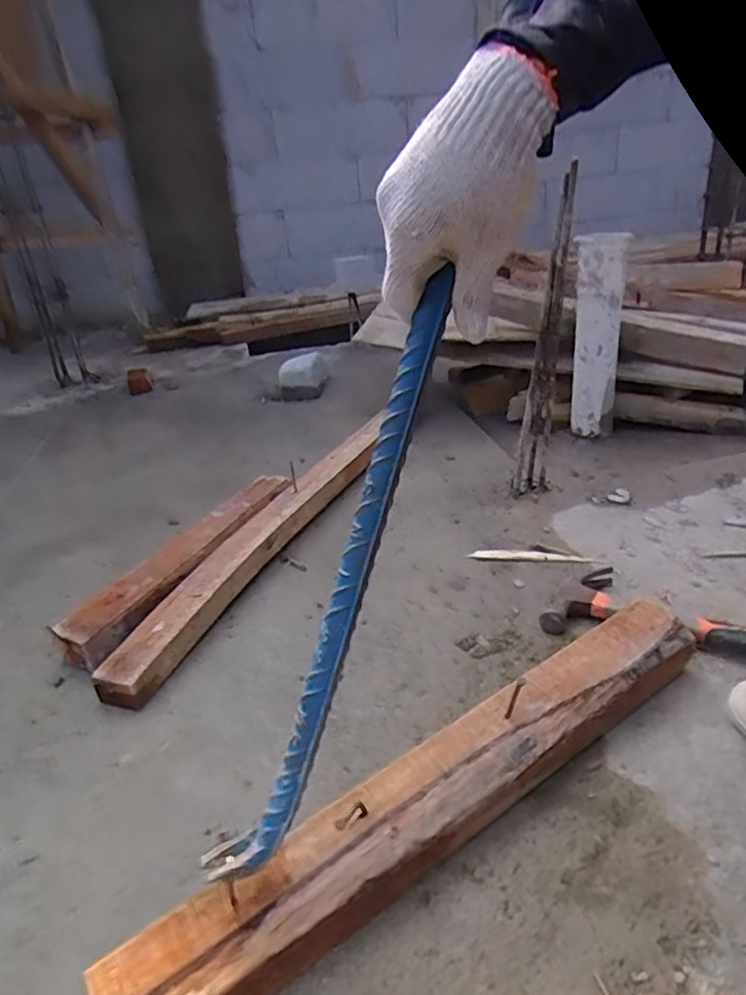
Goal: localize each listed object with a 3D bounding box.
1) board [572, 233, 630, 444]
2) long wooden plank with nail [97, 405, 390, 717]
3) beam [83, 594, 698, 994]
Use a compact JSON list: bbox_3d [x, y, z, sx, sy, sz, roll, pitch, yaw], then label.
[{"bbox_3d":[0.408,-0.285,1.121,0.084,0.366,0.027,-4,31,11],"label":"board"},{"bbox_3d":[-0.130,0.029,0.990,0.082,0.053,0.788,7,31,25],"label":"long wooden plank with nail"},{"bbox_3d":[0.072,0.243,0.526,0.584,0.058,0.075,-22,31,-27],"label":"beam"}]

